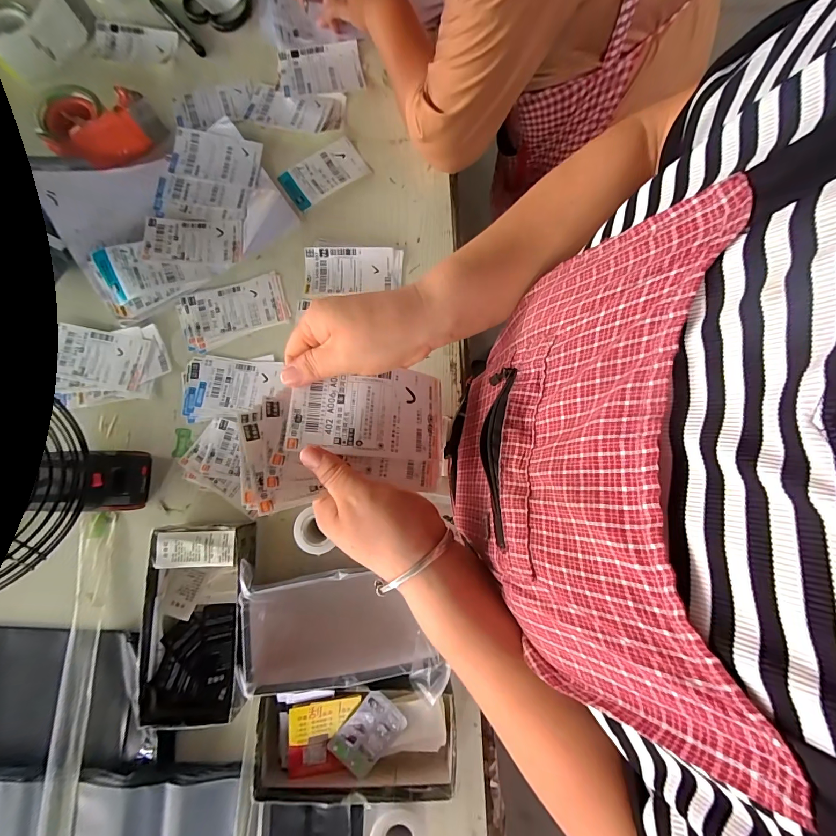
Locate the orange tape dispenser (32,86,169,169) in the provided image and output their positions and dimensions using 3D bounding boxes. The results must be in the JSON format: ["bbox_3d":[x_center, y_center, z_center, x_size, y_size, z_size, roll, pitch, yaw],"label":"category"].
[{"bbox_3d":[-0.484,-0.431,0.554,0.159,0.056,0.102,11,79,1],"label":"orange tape dispenser"}]

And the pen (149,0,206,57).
[{"bbox_3d":[-0.411,-0.672,0.626,0.018,0.017,0.160,-37,82,-7],"label":"pen"}]

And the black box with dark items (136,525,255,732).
[{"bbox_3d":[-0.257,0.235,0.440,0.120,0.056,0.213,5,79,0],"label":"black box with dark items"}]

